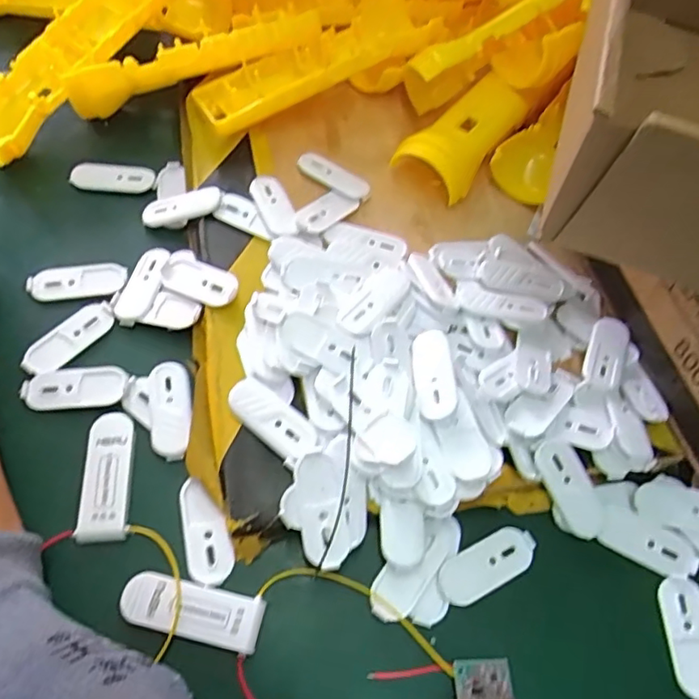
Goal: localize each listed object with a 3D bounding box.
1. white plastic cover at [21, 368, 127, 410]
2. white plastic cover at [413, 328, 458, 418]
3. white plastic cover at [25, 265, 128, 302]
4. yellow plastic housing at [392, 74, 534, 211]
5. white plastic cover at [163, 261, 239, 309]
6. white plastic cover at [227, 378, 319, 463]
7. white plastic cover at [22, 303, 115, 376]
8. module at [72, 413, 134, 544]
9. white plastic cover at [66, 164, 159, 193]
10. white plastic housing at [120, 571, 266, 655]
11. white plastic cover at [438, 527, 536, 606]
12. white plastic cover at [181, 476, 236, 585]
[{"bbox_3d":[-0.135,0.019,0.284,0.049,0.004,0.020,-1,61,-8],"label":"white plastic cover"},{"bbox_3d":[0.041,0.011,0.276,0.017,0.007,0.048,1,61,-7],"label":"white plastic cover"},{"bbox_3d":[-0.149,-0.038,0.316,0.050,0.005,0.018,-8,62,-12],"label":"white plastic cover"},{"bbox_3d":[0.071,-0.135,0.364,0.045,0.029,0.085,39,63,14],"label":"yellow plastic housing"},{"bbox_3d":[-0.081,-0.037,0.309,0.046,0.012,0.019,26,63,12],"label":"white plastic cover"},{"bbox_3d":[-0.036,0.033,0.271,0.047,0.006,0.020,37,63,13],"label":"white plastic cover"},{"bbox_3d":[-0.146,-0.005,0.301,0.017,0.006,0.050,38,63,13],"label":"white plastic cover"},{"bbox_3d":[-0.112,0.057,0.264,0.021,0.004,0.058,-2,61,-8],"label":"module"},{"bbox_3d":[-0.146,-0.104,0.353,0.050,0.008,0.016,3,60,-6],"label":"white plastic cover"},{"bbox_3d":[-0.065,0.109,0.240,0.057,0.008,0.021,14,60,0],"label":"white plastic housing"},{"bbox_3d":[0.062,0.097,0.260,0.048,0.004,0.019,-22,66,-18],"label":"white plastic cover"},{"bbox_3d":[-0.064,0.081,0.258,0.019,0.005,0.046,-11,63,-13],"label":"white plastic cover"}]

